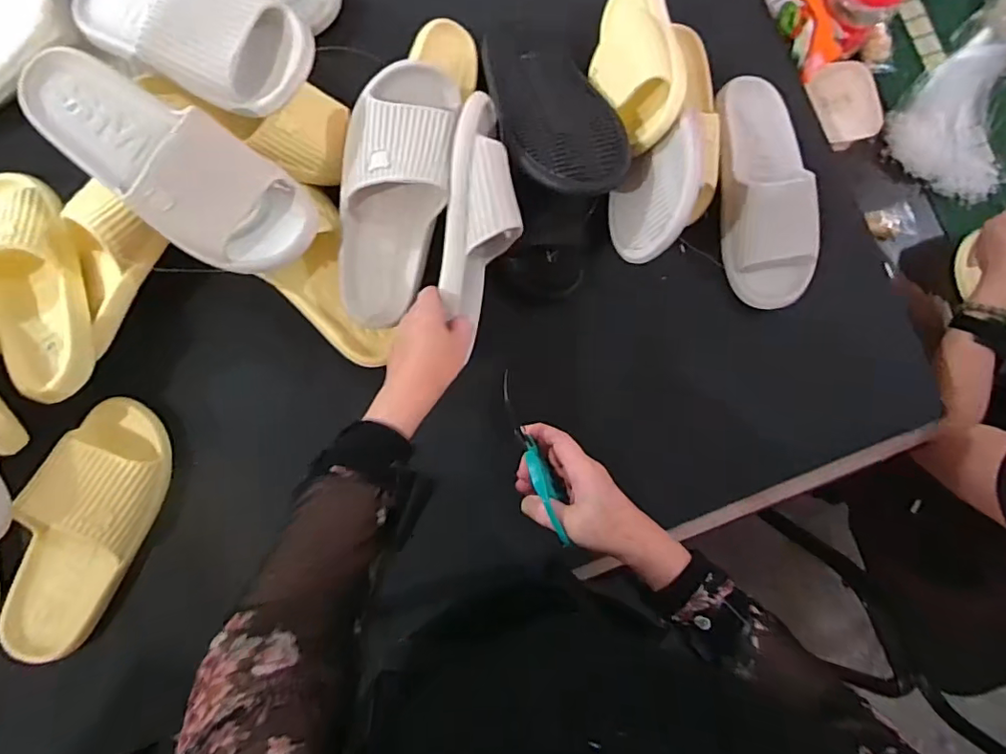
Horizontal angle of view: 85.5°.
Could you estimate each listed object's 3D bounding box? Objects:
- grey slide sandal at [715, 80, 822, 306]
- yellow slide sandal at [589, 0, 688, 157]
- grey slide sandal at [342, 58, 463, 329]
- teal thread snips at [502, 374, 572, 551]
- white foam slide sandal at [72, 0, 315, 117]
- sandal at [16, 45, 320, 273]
[{"bbox_3d":[0.313,-0.223,0.639,0.105,0.065,0.275,-6,84,-4],"label":"grey slide sandal"},{"bbox_3d":[0.155,-0.358,0.627,0.095,0.072,0.259,-13,62,24],"label":"yellow slide sandal"},{"bbox_3d":[-0.110,-0.179,0.542,0.103,0.059,0.254,13,102,-2],"label":"grey slide sandal"},{"bbox_3d":[0.029,0.069,0.484,0.026,0.051,0.156,-19,70,-5],"label":"teal thread snips"},{"bbox_3d":[-0.315,-0.334,0.514,0.286,0.067,0.107,22,83,13],"label":"white foam slide sandal"},{"bbox_3d":[-0.309,-0.196,0.494,0.272,0.070,0.110,33,83,0],"label":"sandal"}]

